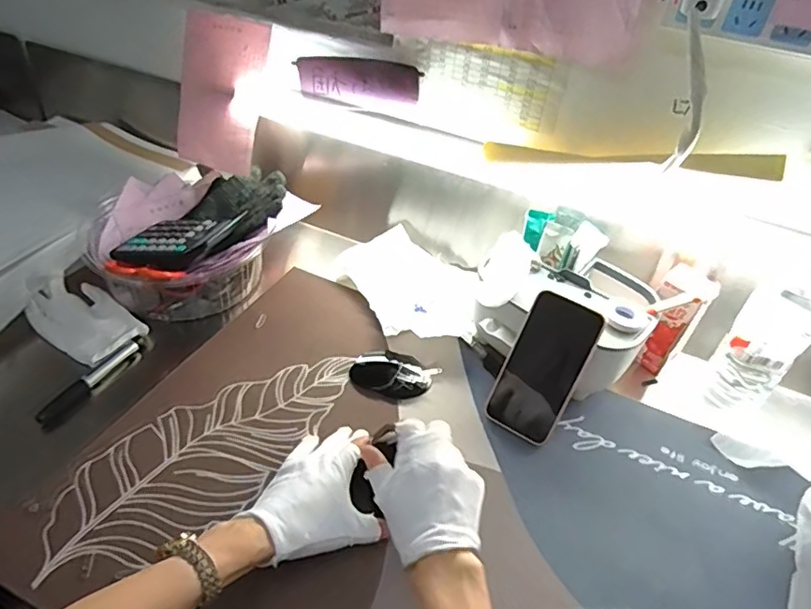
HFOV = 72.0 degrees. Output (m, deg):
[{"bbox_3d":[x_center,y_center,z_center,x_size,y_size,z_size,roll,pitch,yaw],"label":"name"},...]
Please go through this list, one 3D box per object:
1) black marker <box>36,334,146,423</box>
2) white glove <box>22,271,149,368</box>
[{"bbox_3d":[-0.344,0.080,0.619,0.015,0.020,0.138,20,42,15],"label":"black marker"},{"bbox_3d":[-0.390,0.019,0.678,0.142,0.029,0.087,29,45,24],"label":"white glove"}]

